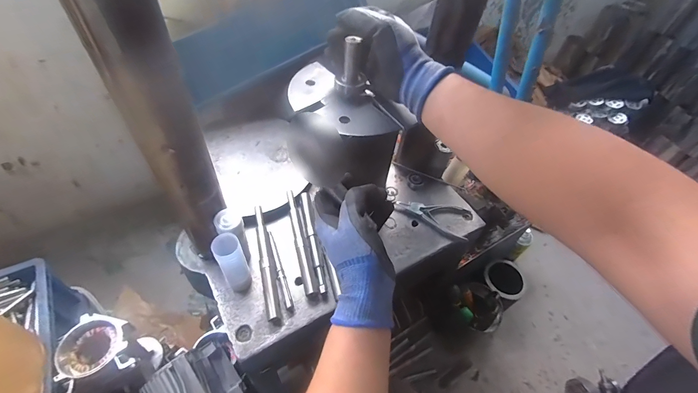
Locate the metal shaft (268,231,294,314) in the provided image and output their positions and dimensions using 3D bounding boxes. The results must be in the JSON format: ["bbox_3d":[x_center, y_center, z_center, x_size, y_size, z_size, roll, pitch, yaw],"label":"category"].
[{"bbox_3d":[-0.107,0.110,0.498,0.011,0.012,0.133,-15,54,-17],"label":"metal shaft"}]

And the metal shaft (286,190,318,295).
[{"bbox_3d":[-0.079,0.066,0.519,0.018,0.021,0.181,-11,52,-14],"label":"metal shaft"}]

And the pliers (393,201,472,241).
[{"bbox_3d":[0.147,0.031,0.582,0.131,0.011,0.072,16,51,8],"label":"pliers"}]

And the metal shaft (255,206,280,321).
[{"bbox_3d":[-0.125,0.093,0.492,0.018,0.023,0.178,-10,52,-13],"label":"metal shaft"}]

